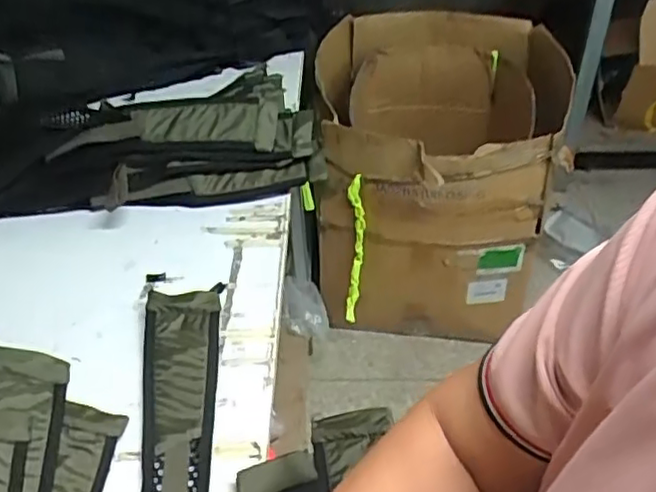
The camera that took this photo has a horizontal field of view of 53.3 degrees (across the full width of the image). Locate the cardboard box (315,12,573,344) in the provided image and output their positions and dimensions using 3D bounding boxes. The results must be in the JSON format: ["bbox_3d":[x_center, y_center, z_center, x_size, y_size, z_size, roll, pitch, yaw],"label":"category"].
[{"bbox_3d":[0.268,-0.209,1.711,0.585,0.556,0.801,6,41,9],"label":"cardboard box"}]

